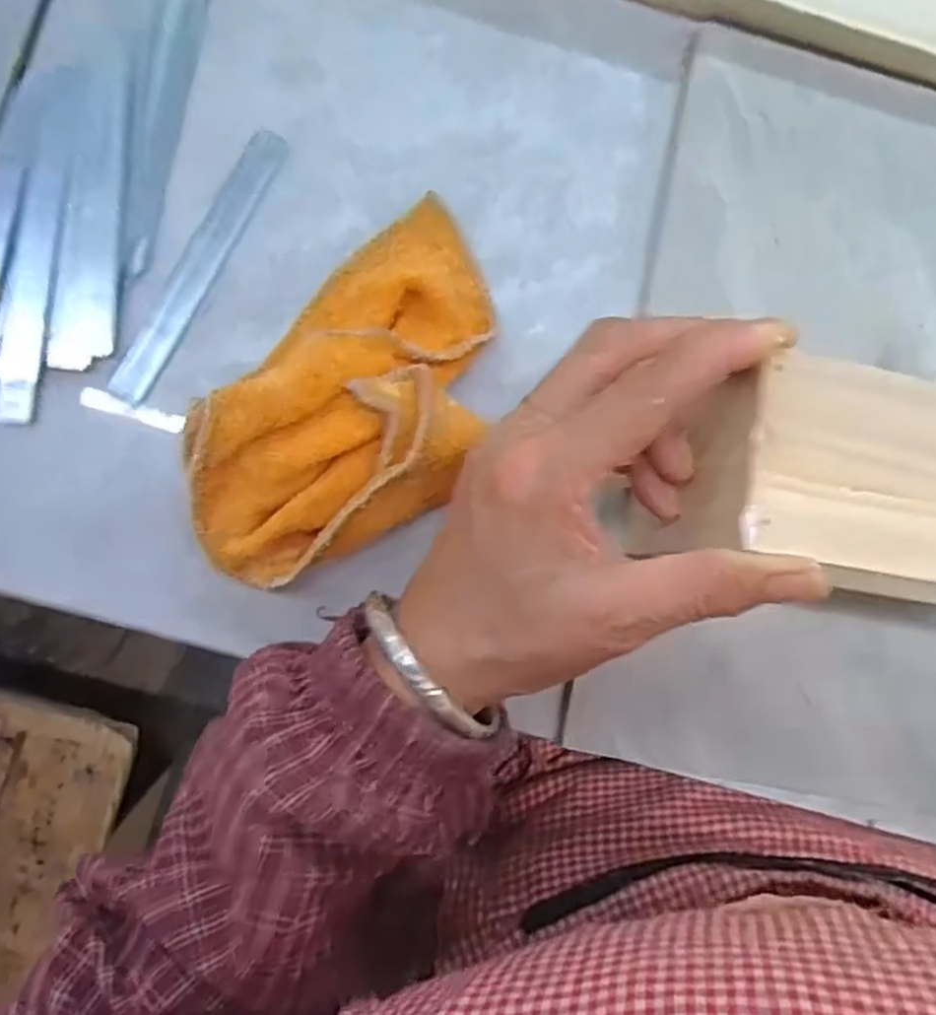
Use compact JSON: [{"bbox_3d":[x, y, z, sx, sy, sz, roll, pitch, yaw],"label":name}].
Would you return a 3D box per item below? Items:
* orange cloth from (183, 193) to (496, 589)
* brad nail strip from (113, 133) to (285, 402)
[{"bbox_3d":[-0.040,-0.044,0.289,0.079,0.039,0.156,38,83,-4],"label":"orange cloth"},{"bbox_3d":[-0.102,-0.093,0.301,0.014,0.004,0.116,28,84,-5],"label":"brad nail strip"}]

